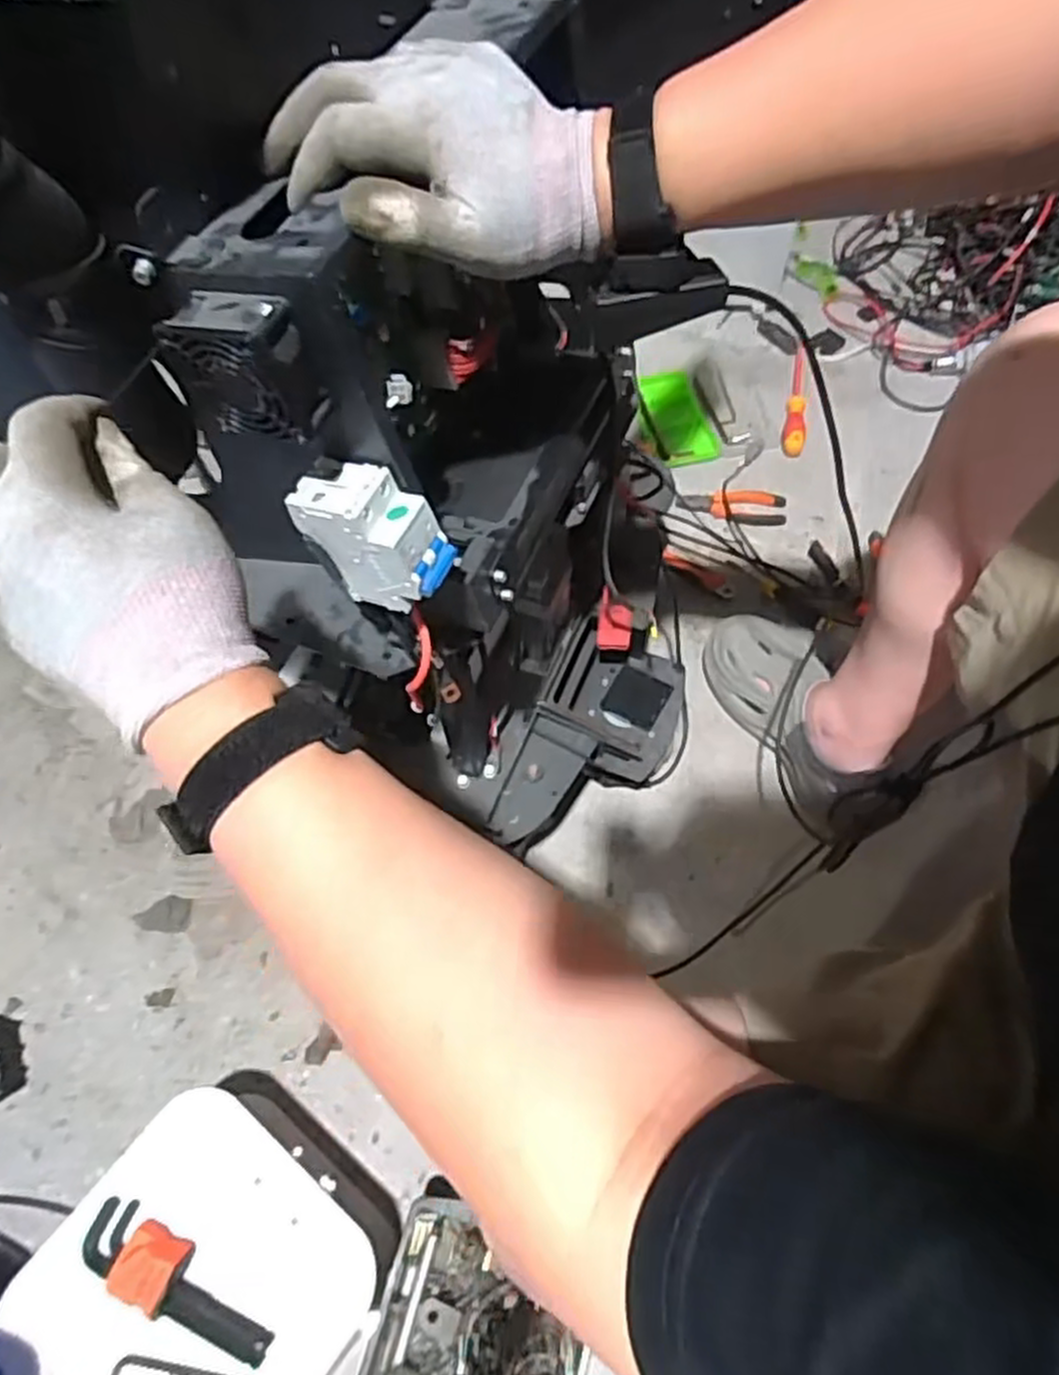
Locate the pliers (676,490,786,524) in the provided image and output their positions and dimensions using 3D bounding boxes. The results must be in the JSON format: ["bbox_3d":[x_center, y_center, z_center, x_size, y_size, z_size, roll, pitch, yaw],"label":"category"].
[{"bbox_3d":[0.292,-0.267,1.136,0.154,0.013,0.064,4,61,4],"label":"pliers"}]

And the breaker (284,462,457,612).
[{"bbox_3d":[-0.085,-0.081,0.438,0.080,0.074,0.042,18,63,11],"label":"breaker"}]

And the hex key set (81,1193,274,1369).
[{"bbox_3d":[-0.281,0.472,0.623,0.177,0.027,0.049,22,64,13],"label":"hex key set"}]

